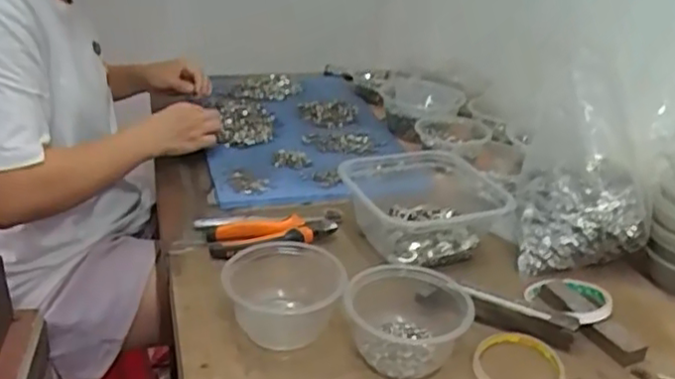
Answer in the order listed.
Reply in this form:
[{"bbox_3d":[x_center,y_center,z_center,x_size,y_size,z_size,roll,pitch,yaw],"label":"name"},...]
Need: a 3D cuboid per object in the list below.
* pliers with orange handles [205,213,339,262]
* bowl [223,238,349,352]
[{"bbox_3d":[-0.075,0.053,0.770,0.150,0.029,0.052,-5,27,-15],"label":"pliers with orange handles"},{"bbox_3d":[-0.054,0.105,0.639,0.118,0.061,0.113,3,26,1],"label":"bowl"}]

